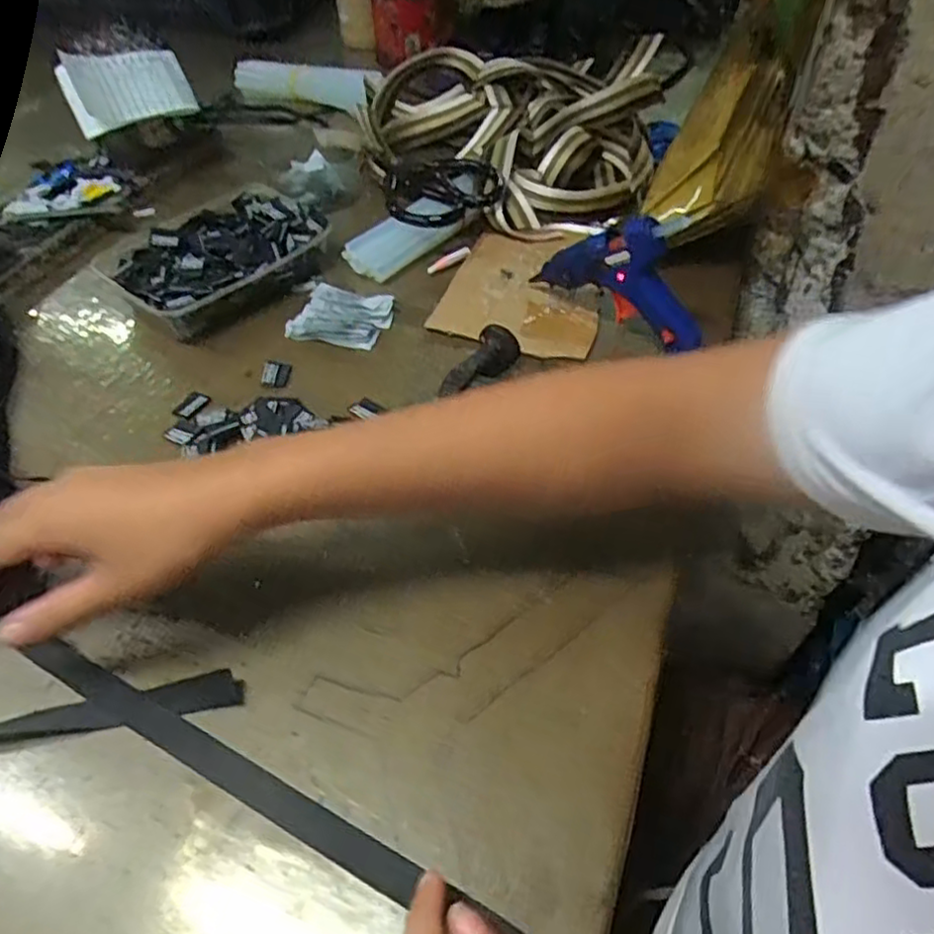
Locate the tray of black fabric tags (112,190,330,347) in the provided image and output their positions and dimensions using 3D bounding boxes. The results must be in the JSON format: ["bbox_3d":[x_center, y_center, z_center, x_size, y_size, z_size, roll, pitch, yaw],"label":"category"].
[{"bbox_3d":[-0.203,-0.174,0.569,0.119,0.035,0.170,27,55,21],"label":"tray of black fabric tags"}]

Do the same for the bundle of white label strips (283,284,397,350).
[{"bbox_3d":[-0.098,-0.123,0.545,0.075,0.010,0.069,10,51,9],"label":"bundle of white label strips"}]

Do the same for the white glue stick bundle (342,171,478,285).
[{"bbox_3d":[-0.039,-0.207,0.587,0.135,0.022,0.050,-39,59,-13],"label":"white glue stick bundle"}]

